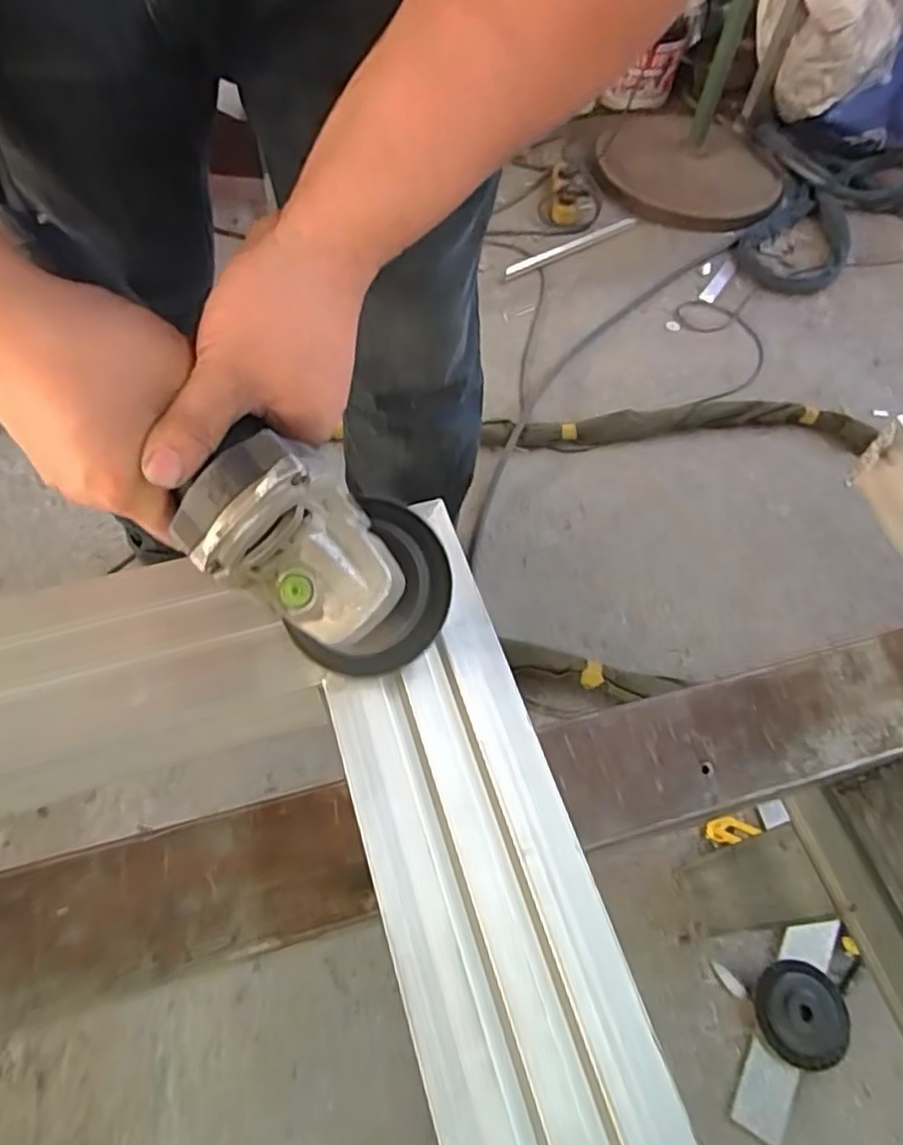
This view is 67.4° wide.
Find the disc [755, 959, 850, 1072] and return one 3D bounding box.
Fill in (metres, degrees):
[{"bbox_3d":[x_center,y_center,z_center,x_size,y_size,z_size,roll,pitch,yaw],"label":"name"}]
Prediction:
[{"bbox_3d":[0.368,0.464,0.712,0.086,0.022,0.093,2,60,-3],"label":"disc"}]

